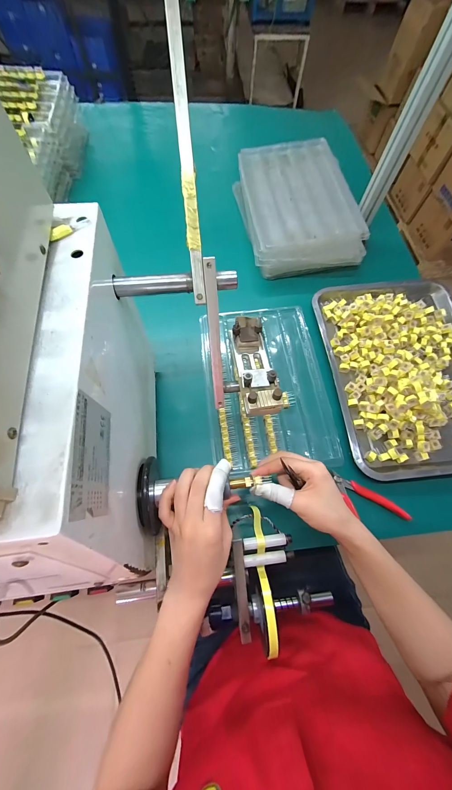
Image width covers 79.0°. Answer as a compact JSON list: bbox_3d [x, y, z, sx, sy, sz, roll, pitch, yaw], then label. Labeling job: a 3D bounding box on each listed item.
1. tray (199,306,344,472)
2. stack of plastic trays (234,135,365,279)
[{"bbox_3d":[0.070,-0.028,0.506,0.214,0.022,0.312,-6,69,-5],"label":"tray"},{"bbox_3d":[0.149,-0.426,0.618,0.241,0.072,0.349,-8,69,-5],"label":"stack of plastic trays"}]

